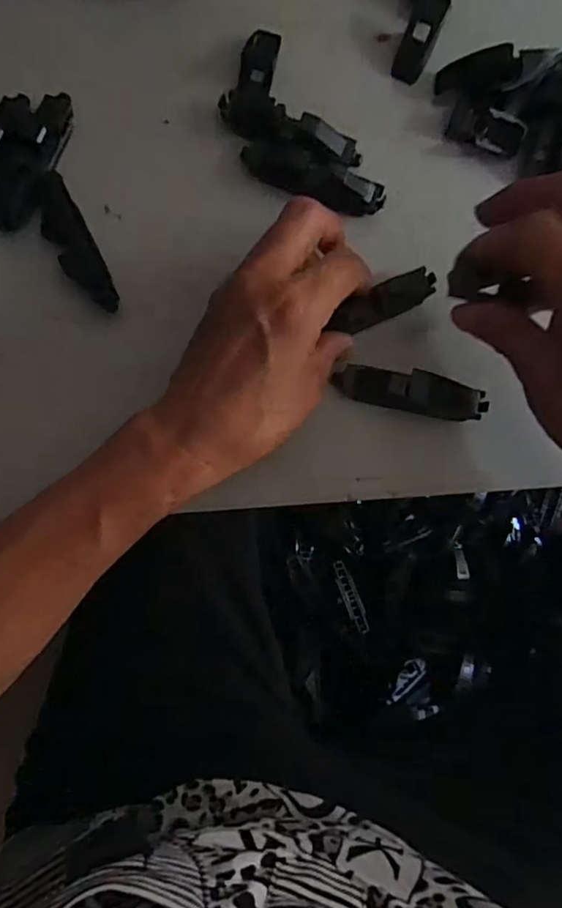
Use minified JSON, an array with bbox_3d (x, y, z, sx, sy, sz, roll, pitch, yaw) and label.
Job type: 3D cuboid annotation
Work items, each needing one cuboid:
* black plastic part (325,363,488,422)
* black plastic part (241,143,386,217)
[{"bbox_3d":[0.070,-0.034,0.313,0.078,0.007,0.021,11,86,1],"label":"black plastic part"},{"bbox_3d":[0.017,-0.152,0.320,0.081,0.020,0.019,20,85,-1],"label":"black plastic part"}]

